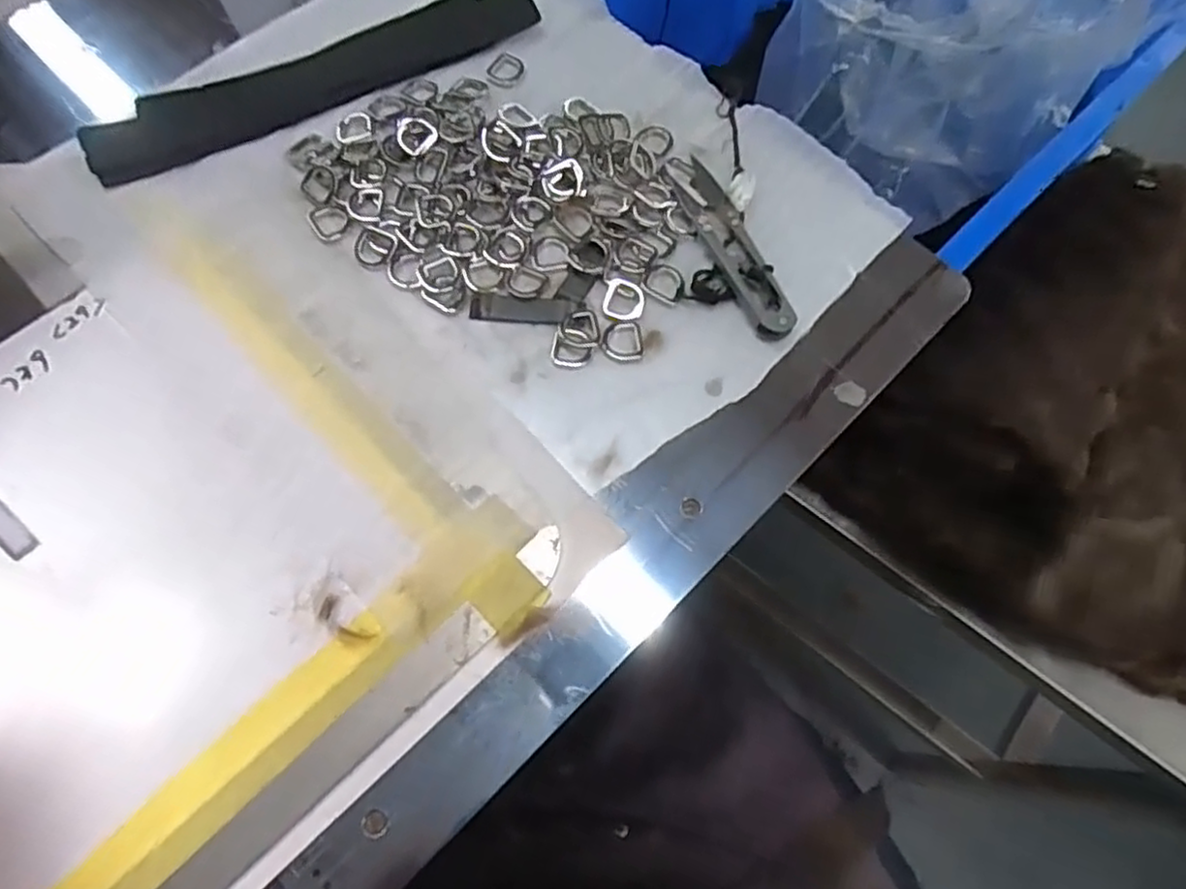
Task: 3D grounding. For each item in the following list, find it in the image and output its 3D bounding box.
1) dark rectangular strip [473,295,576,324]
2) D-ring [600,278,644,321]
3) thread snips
[{"bbox_3d":[-0.031,-0.059,0.318,0.043,0.004,0.012,5,69,1],"label":"dark rectangular strip"},{"bbox_3d":[0.014,-0.063,0.320,0.018,0.005,0.020,20,70,7],"label":"D-ring"},{"bbox_3d":[0.063,-0.091,0.327,0.021,0.008,0.101,-22,70,-9],"label":"thread snips"}]

